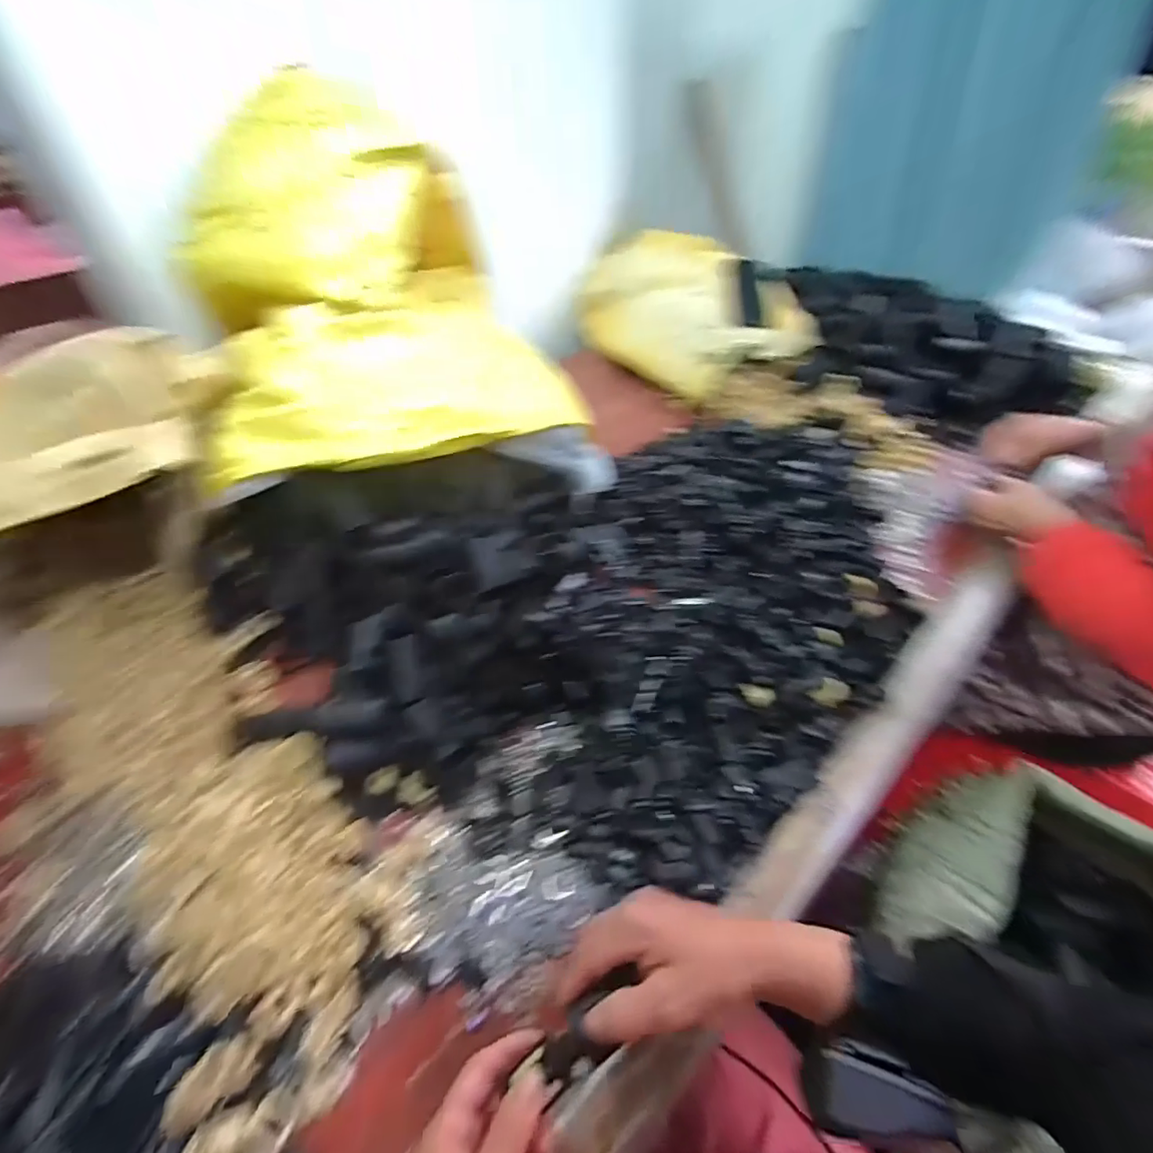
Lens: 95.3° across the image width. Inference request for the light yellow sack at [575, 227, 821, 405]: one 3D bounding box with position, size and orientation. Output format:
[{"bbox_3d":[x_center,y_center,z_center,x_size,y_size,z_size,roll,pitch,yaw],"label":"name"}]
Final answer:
[{"bbox_3d":[0.226,-0.547,1.063,0.301,0.153,0.444,-23,49,-19],"label":"light yellow sack"}]

